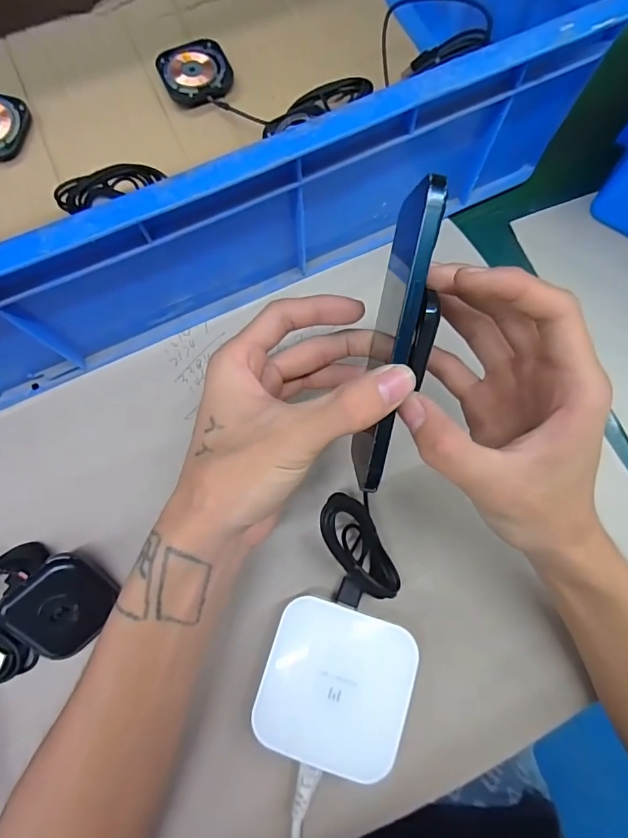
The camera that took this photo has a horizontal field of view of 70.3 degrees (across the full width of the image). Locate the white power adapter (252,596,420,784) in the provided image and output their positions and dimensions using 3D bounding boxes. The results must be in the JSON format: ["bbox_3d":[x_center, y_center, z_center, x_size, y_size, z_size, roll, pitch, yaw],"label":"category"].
[{"bbox_3d":[0.015,0.166,0.283,0.089,0.026,0.088,17,77,6],"label":"white power adapter"}]

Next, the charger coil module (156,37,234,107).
[{"bbox_3d":[-0.104,-0.305,0.395,0.058,0.013,0.059,-26,77,-5],"label":"charger coil module"}]

